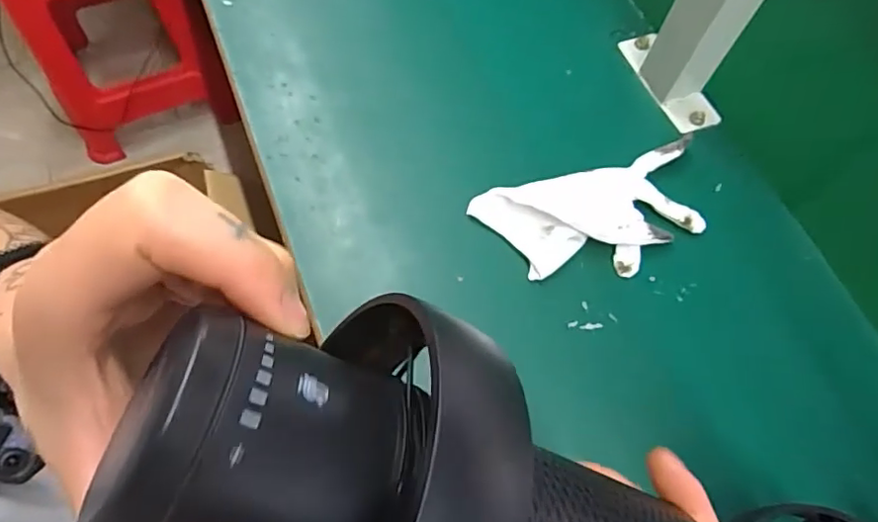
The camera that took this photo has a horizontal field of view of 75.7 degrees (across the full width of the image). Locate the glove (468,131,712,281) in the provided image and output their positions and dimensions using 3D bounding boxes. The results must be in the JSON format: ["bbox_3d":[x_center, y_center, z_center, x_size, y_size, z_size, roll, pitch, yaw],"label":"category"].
[{"bbox_3d":[0.111,-0.029,0.396,0.163,0.024,0.078,-16,67,-10],"label":"glove"}]

